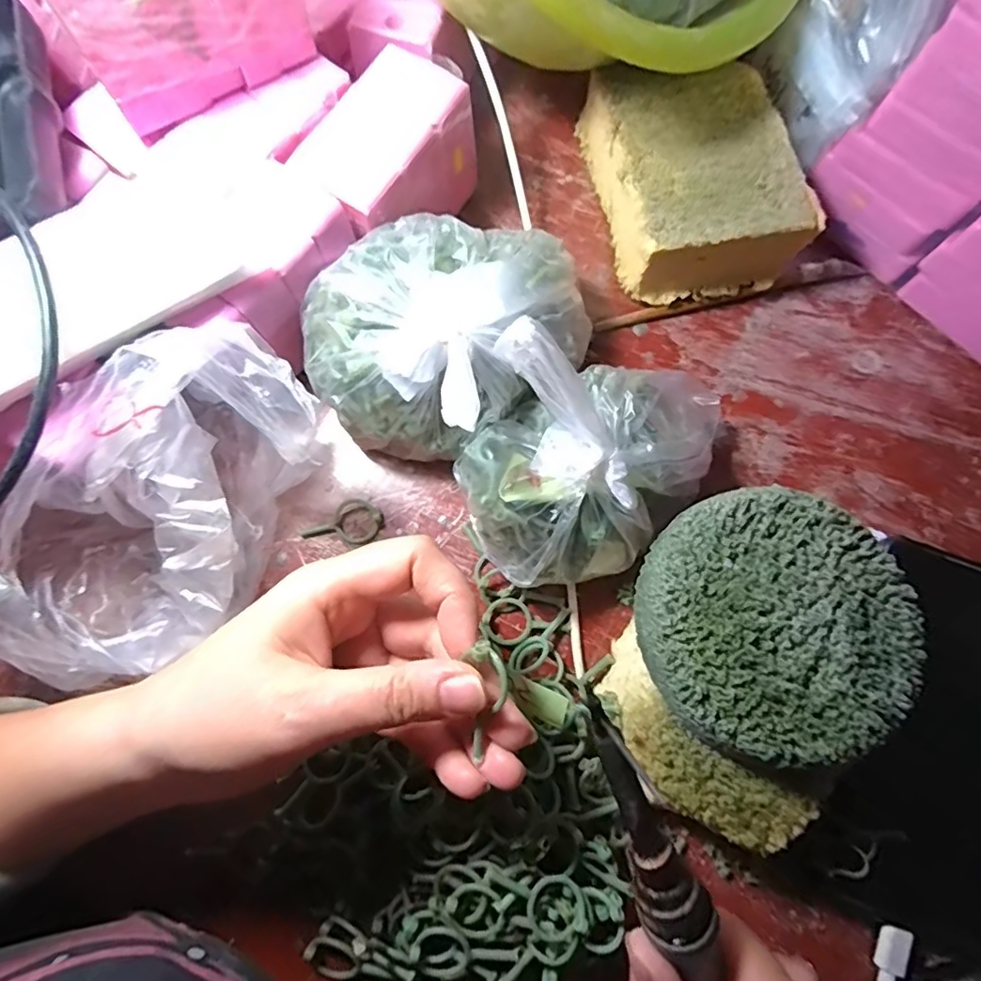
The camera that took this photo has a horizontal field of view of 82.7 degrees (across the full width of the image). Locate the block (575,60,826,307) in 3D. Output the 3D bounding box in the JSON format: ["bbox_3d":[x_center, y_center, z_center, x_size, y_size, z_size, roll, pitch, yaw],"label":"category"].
[{"bbox_3d":[0.107,-0.170,0.303,0.090,0.048,0.127,-10,77,-1],"label":"block"}]

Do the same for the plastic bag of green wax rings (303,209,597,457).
[{"bbox_3d":[-0.020,-0.075,0.262,0.130,0.086,0.100,-43,79,-8],"label":"plastic bag of green wax rings"}]

